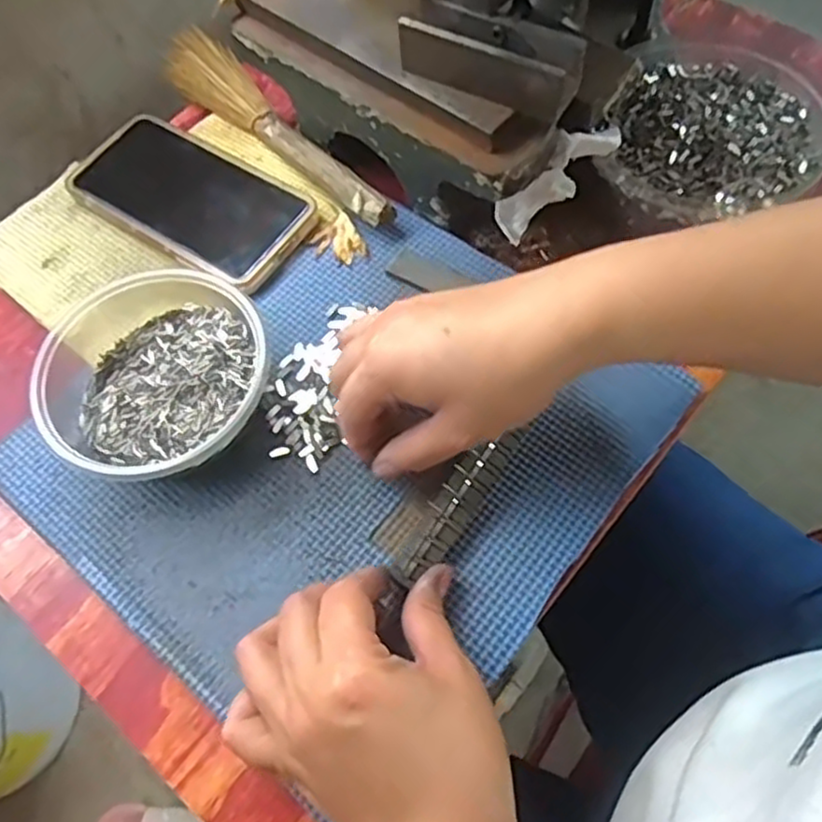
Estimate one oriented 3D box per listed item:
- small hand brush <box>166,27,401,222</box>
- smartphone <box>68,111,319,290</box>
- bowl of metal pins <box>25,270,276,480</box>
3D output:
[{"bbox_3d":[-0.090,-0.187,0.465,0.040,0.022,0.232,-40,67,-15],"label":"small hand brush"},{"bbox_3d":[-0.137,-0.132,0.445,0.157,0.012,0.076,31,69,18],"label":"smartphone"},{"bbox_3d":[-0.130,-0.013,0.371,0.118,0.048,0.113,-9,63,-1],"label":"bowl of metal pins"}]

